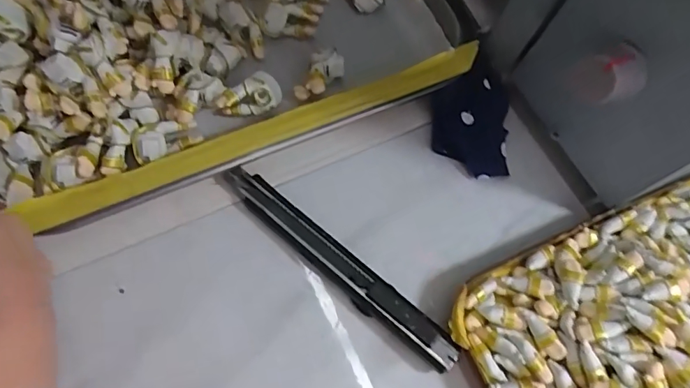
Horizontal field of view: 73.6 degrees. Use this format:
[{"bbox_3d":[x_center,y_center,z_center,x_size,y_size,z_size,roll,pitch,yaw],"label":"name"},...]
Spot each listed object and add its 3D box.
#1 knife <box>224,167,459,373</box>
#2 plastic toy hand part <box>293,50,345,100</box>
[{"bbox_3d":[-0.005,0.032,0.212,0.131,0.011,0.017,39,68,11],"label":"knife"},{"bbox_3d":[-0.013,-0.062,0.242,0.014,0.015,0.031,34,68,9],"label":"plastic toy hand part"}]

